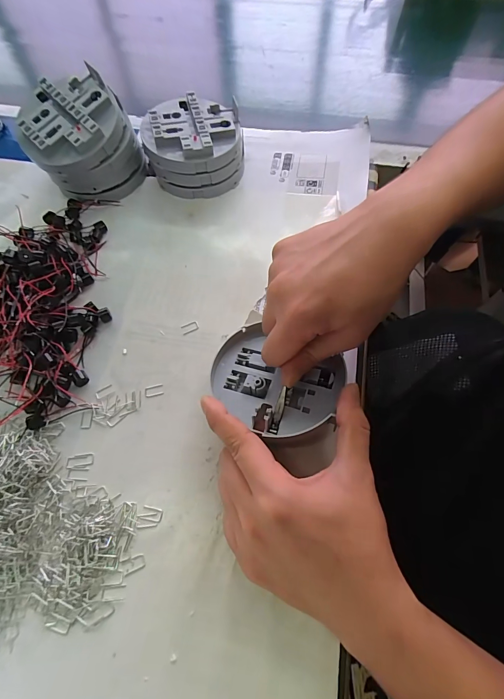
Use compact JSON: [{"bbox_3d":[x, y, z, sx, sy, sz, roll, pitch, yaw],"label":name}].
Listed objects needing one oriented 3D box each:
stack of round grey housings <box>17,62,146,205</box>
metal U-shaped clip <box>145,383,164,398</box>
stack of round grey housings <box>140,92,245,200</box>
[{"bbox_3d":[-0.177,-0.217,0.353,0.105,0.079,0.093,-28,69,-11],"label":"stack of round grey housings"},{"bbox_3d":[-0.084,0.035,0.288,0.016,0.004,0.010,-12,65,-5],"label":"metal U-shaped clip"},{"bbox_3d":[-0.061,-0.224,0.369,0.098,0.057,0.098,-5,66,-2],"label":"stack of round grey housings"}]

